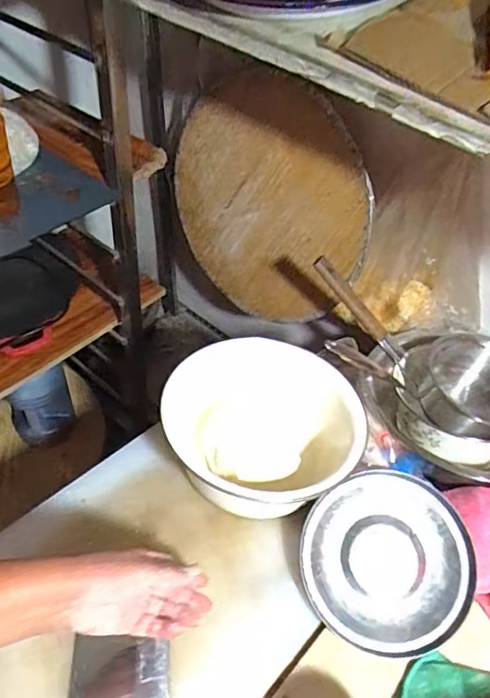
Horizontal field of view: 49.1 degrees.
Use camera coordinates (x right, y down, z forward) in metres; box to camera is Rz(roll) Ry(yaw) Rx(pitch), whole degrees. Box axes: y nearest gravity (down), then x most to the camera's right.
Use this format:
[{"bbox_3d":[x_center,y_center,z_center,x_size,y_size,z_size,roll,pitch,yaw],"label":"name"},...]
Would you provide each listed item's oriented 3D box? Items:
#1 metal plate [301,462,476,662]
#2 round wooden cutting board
[{"bbox_3d":[0.175,0.259,0.662,0.203,0.013,0.201,-1,68,1],"label":"metal plate"},{"bbox_3d":[0.035,-0.260,0.977,0.026,0.429,0.422,-31,92,-40],"label":"round wooden cutting board"}]

